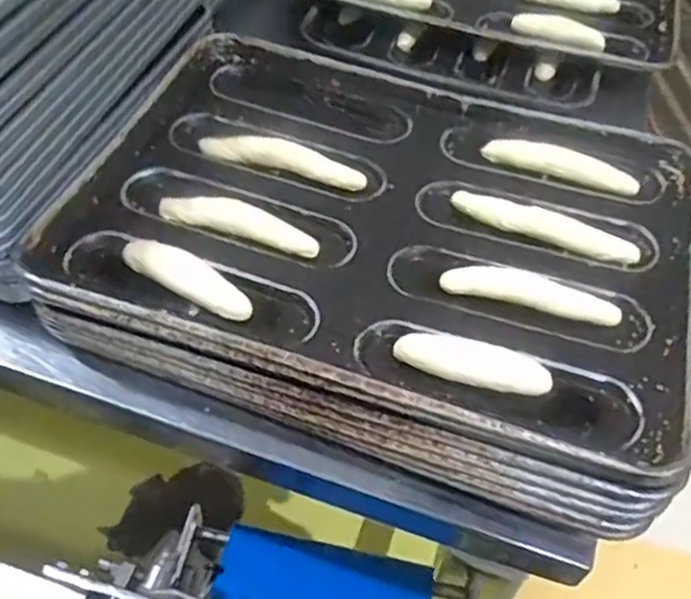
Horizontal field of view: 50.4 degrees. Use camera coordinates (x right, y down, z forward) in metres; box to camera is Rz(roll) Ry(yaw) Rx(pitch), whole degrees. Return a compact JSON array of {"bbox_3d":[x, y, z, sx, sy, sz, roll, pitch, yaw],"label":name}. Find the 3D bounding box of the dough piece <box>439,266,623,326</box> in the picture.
[{"bbox_3d":[0.150,-0.005,0.598,0.140,0.017,0.029,17,53,8],"label":"dough piece"}]

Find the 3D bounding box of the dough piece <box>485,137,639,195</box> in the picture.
[{"bbox_3d":[0.205,-0.130,0.701,0.145,0.024,0.025,23,54,12],"label":"dough piece"}]

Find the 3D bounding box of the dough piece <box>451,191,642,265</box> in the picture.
[{"bbox_3d":[0.175,-0.064,0.650,0.164,0.014,0.031,23,54,12],"label":"dough piece"}]

